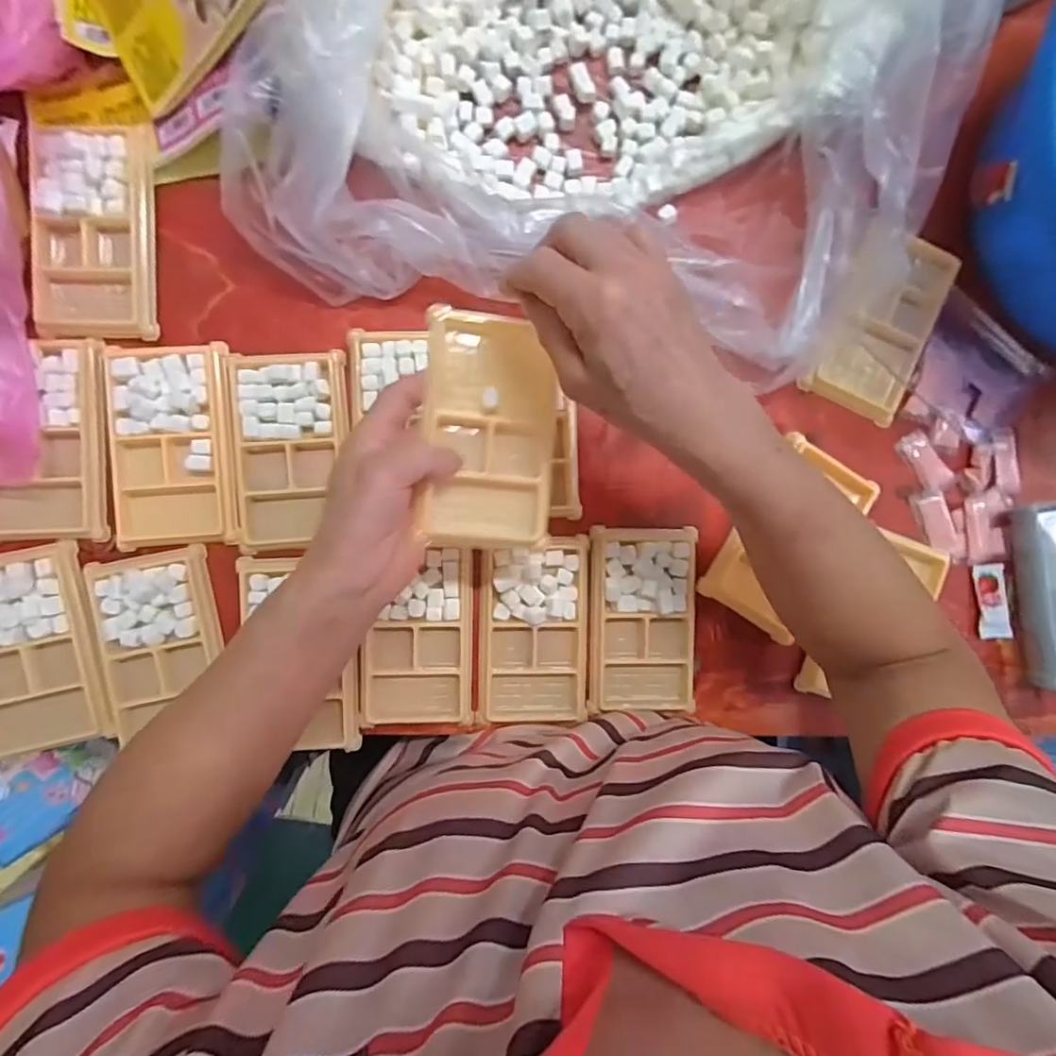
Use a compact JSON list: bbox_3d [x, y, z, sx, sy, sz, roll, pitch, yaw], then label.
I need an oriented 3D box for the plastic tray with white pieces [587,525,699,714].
[{"bbox_3d":[0.086,0.069,0.427,0.078,0.016,0.135,1,91,-4],"label":"plastic tray with white pieces"}]

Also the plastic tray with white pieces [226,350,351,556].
[{"bbox_3d":[-0.165,-0.054,0.406,0.077,0.010,0.136,-3,91,-4],"label":"plastic tray with white pieces"}]

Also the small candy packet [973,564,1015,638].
[{"bbox_3d":[0.366,0.058,0.456,0.027,0.009,0.057,-1,86,5],"label":"small candy packet"}]

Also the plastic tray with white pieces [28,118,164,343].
[{"bbox_3d":[-0.291,-0.198,0.389,0.078,0.024,0.137,2,91,-4],"label":"plastic tray with white pieces"}]

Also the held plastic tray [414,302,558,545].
[{"bbox_3d":[-0.022,-0.059,0.345,0.076,0.019,0.139,2,93,-6],"label":"held plastic tray"}]

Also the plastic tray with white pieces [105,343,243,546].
[{"bbox_3d":[-0.244,-0.058,0.398,0.079,0.012,0.137,-3,91,-4],"label":"plastic tray with white pieces"}]

